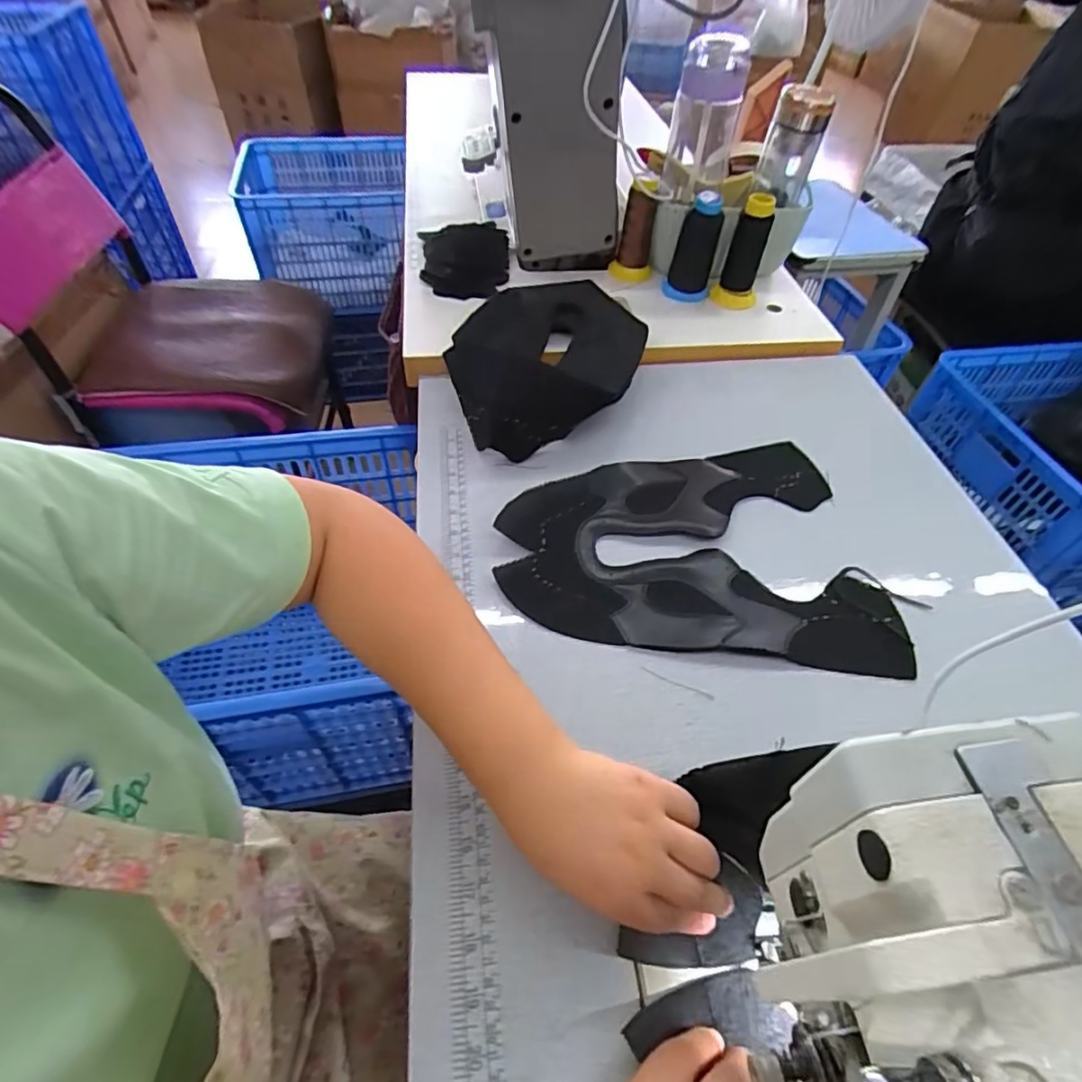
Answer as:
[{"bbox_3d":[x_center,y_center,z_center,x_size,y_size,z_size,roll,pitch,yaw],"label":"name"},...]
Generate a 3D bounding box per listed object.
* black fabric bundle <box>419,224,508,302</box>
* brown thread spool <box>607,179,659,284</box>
[{"bbox_3d":[-0.103,-0.386,0.793,0.121,0.037,0.160,-5,50,-7],"label":"black fabric bundle"},{"bbox_3d":[0.123,-0.406,0.770,0.055,0.109,0.054,4,50,1],"label":"brown thread spool"}]

